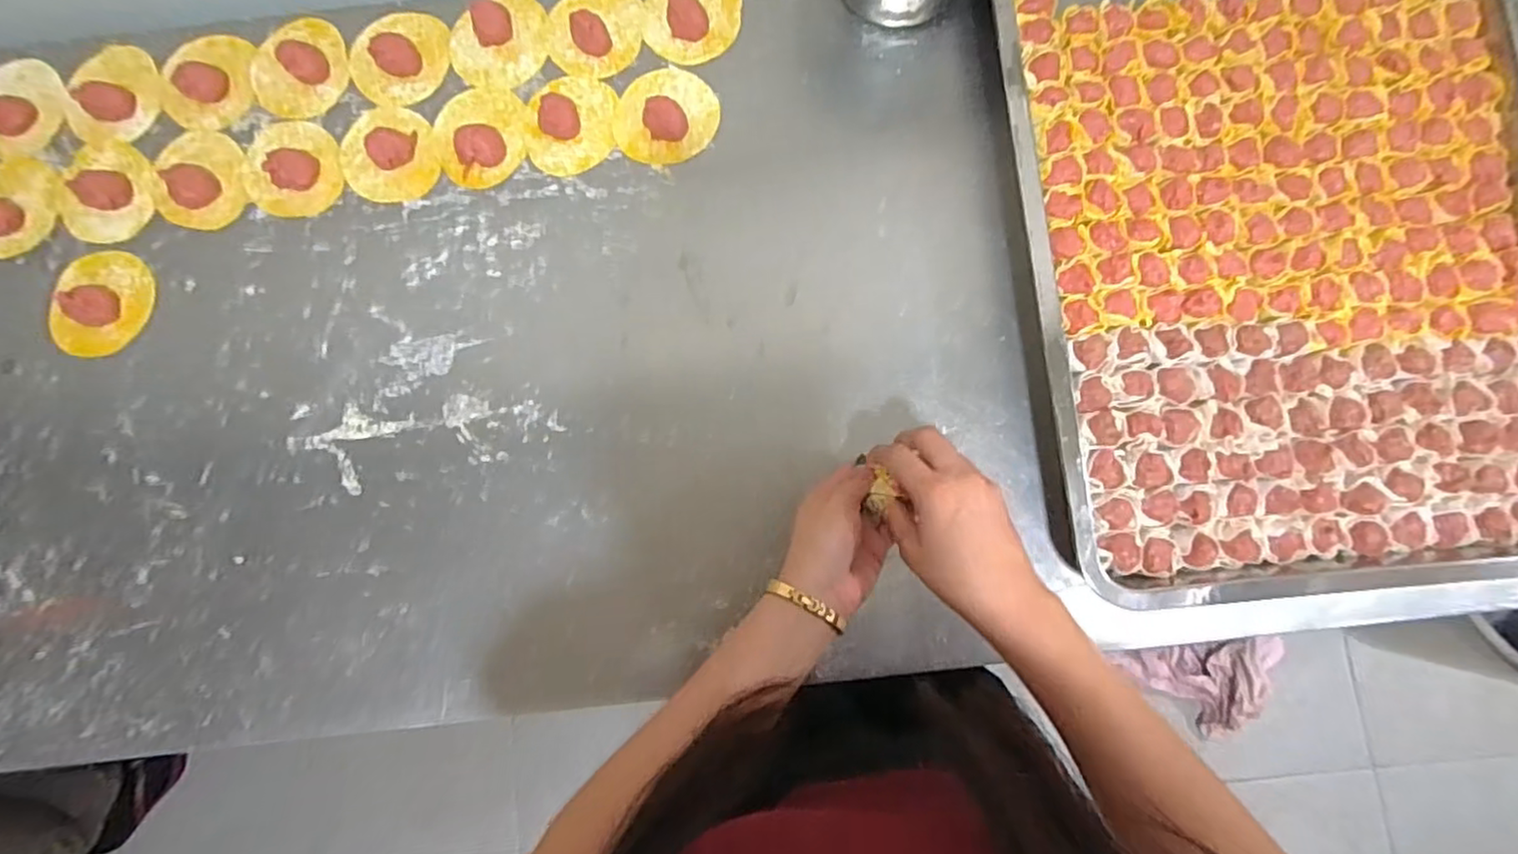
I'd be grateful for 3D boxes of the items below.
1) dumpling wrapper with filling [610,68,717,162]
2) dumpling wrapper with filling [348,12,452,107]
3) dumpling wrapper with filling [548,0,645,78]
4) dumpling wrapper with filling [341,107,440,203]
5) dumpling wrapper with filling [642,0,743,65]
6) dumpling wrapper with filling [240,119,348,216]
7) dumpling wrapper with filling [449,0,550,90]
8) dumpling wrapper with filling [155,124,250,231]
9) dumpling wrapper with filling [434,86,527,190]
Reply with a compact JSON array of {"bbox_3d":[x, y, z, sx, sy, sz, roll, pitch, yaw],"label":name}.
[{"bbox_3d":[-0.078,-0.261,0.548,0.082,0.015,0.082,0,84,0],"label":"dumpling wrapper with filling"},{"bbox_3d":[-0.305,-0.318,0.559,0.070,0.013,0.088,37,85,4],"label":"dumpling wrapper with filling"},{"bbox_3d":[-0.139,-0.342,0.557,0.079,0.026,0.087,-2,84,0],"label":"dumpling wrapper with filling"},{"bbox_3d":[-0.312,-0.229,0.550,0.077,0.011,0.089,-19,84,-2],"label":"dumpling wrapper with filling"},{"bbox_3d":[-0.058,-0.354,0.553,0.082,0.023,0.086,0,84,0],"label":"dumpling wrapper with filling"},{"bbox_3d":[-0.391,-0.218,0.550,0.083,0.020,0.080,0,84,0],"label":"dumpling wrapper with filling"},{"bbox_3d":[-0.220,-0.330,0.560,0.087,0.014,0.076,-29,84,-3],"label":"dumpling wrapper with filling"},{"bbox_3d":[-0.468,-0.208,0.551,0.071,0.008,0.082,8,84,1],"label":"dumpling wrapper with filling"},{"bbox_3d":[-0.233,-0.247,0.547,0.075,0.017,0.089,-16,84,-1],"label":"dumpling wrapper with filling"}]

